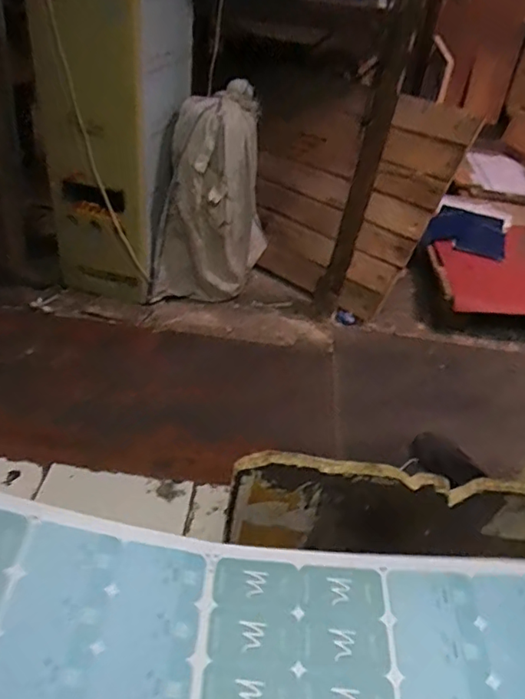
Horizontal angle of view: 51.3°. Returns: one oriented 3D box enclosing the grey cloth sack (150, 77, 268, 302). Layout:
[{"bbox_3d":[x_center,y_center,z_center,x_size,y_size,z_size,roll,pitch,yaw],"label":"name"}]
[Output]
[{"bbox_3d":[-0.141,-0.431,1.583,0.354,0.582,0.221,-2,38,-12],"label":"grey cloth sack"}]

